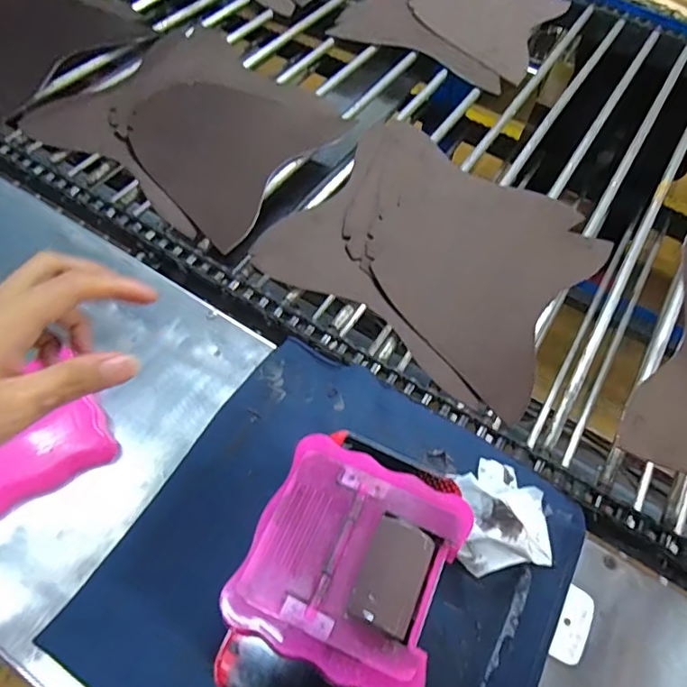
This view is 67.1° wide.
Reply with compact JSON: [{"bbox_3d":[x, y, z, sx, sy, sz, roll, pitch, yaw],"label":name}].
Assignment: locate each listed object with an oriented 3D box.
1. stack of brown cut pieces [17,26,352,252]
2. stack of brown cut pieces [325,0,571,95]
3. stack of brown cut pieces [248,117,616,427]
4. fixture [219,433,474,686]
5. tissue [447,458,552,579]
[{"bbox_3d":[-0.179,-0.287,0.659,0.309,0.020,0.299,31,63,14],"label":"stack of brown cut pieces"},{"bbox_3d":[0.187,-0.544,0.837,0.287,0.024,0.326,27,62,11],"label":"stack of brown cut pieces"},{"bbox_3d":[0.109,-0.111,0.585,0.312,0.017,0.296,32,63,14],"label":"stack of brown cut pieces"},{"bbox_3d":[0.005,0.113,0.274,0.102,0.011,0.106,23,61,9],"label":"fixture"},{"bbox_3d":[0.120,0.126,0.396,0.084,0.047,0.084,-6,60,-7],"label":"tissue"}]

